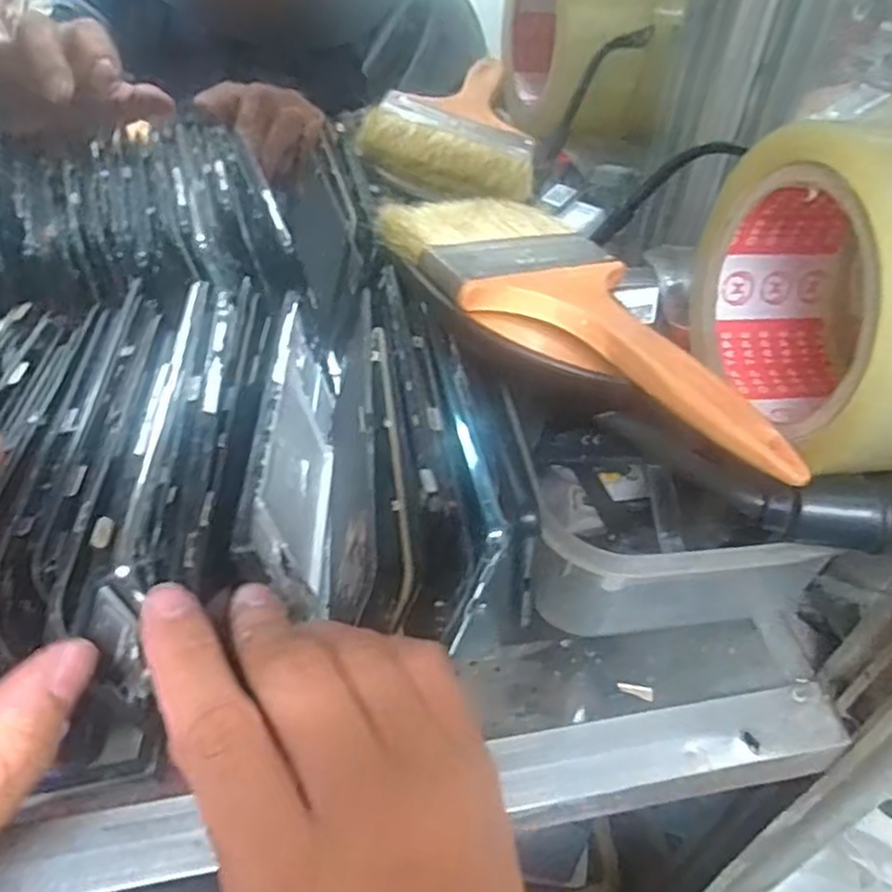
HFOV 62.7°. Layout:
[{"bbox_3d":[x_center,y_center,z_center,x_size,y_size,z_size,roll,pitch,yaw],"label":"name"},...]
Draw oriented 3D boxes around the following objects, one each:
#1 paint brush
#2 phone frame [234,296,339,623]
[{"bbox_3d":[0.057,-0.053,0.276,0.081,0.016,0.184,-30,54,-30],"label":"paint brush"},{"bbox_3d":[-0.061,0.009,0.316,0.006,0.085,0.145,-8,47,6],"label":"phone frame"}]

